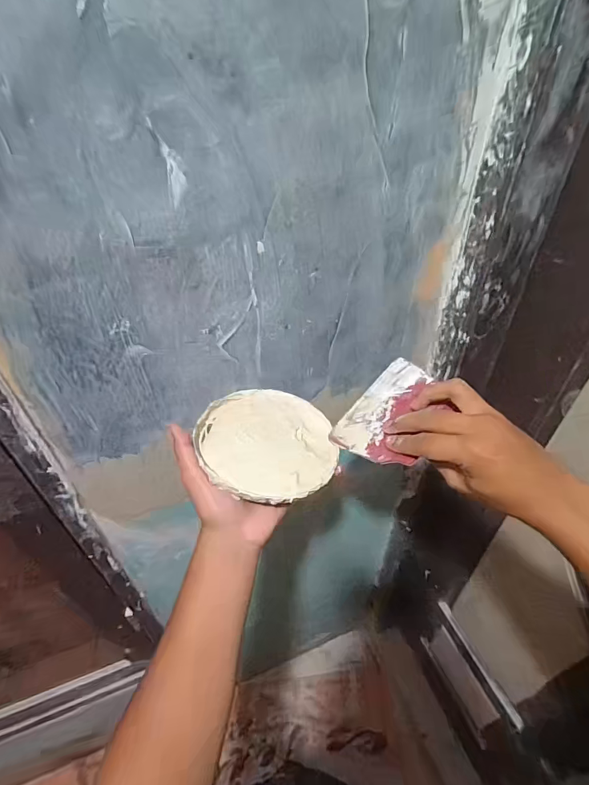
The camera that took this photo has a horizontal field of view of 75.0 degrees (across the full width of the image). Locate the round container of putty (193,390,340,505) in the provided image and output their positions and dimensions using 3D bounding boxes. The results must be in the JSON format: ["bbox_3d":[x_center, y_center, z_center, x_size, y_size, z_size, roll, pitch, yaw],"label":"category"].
[{"bbox_3d":[-0.029,0.049,0.412,0.138,0.024,0.151,-1,41,1],"label":"round container of putty"}]

